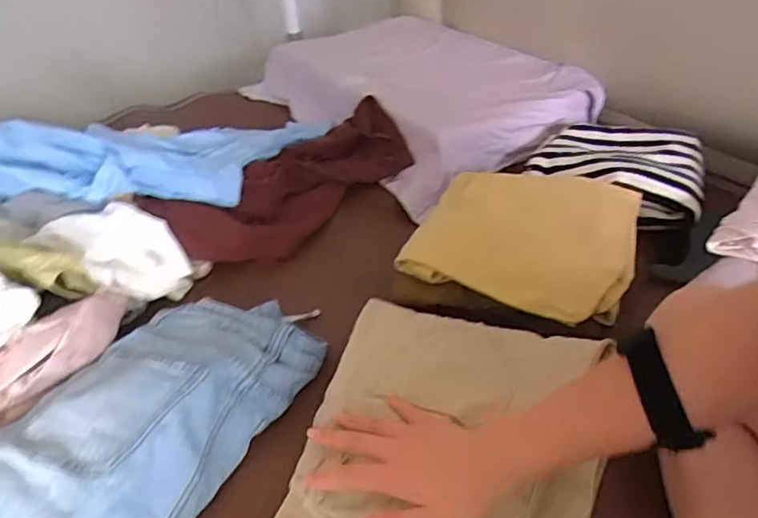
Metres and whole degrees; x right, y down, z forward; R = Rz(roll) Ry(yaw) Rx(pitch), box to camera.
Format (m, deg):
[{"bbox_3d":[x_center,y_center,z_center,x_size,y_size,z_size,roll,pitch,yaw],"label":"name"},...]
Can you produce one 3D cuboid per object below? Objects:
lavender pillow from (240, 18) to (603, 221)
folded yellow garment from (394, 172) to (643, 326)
[{"bbox_3d":[0.061,-0.329,1.124,0.445,0.094,0.607,-25,43,-26],"label":"lavender pillow"},{"bbox_3d":[0.190,-0.041,0.705,0.241,0.052,0.259,18,43,25],"label":"folded yellow garment"}]

